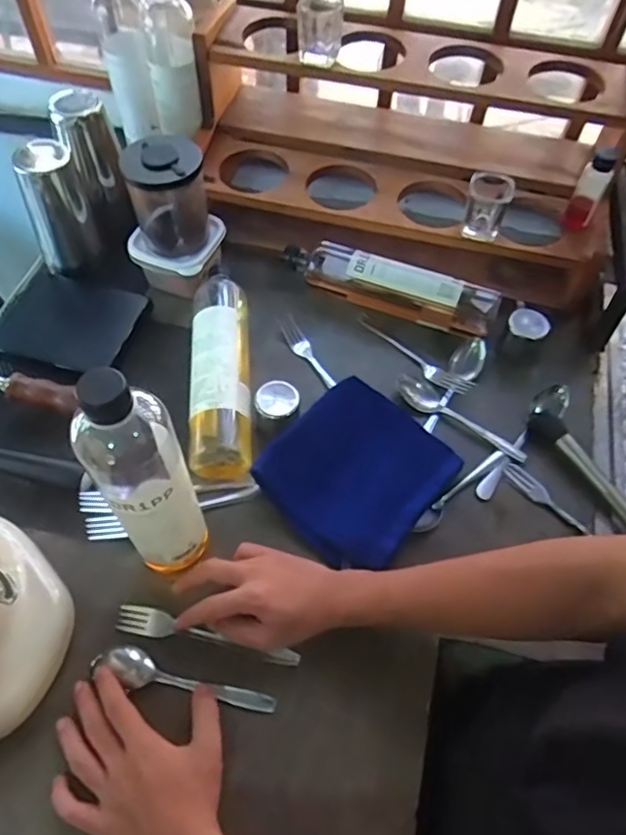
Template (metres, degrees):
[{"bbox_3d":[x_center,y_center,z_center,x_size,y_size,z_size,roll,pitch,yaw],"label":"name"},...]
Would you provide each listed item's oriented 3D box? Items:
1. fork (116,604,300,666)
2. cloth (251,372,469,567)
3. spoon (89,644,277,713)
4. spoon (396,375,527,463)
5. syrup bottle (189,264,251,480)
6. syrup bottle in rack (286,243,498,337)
[{"bbox_3d":[-0.097,0.202,0.524,0.170,0.022,0.023,16,59,3],"label":"fork"},{"bbox_3d":[0.050,0.052,0.604,0.159,0.038,0.177,37,63,17],"label":"cloth"},{"bbox_3d":[-0.116,0.235,0.512,0.169,0.018,0.029,14,59,8],"label":"spoon"},{"bbox_3d":[0.169,-0.003,0.657,0.162,0.019,0.037,28,61,12],"label":"spoon"},{"bbox_3d":[-0.106,-0.061,0.655,0.062,0.057,0.266,-3,59,-6],"label":"syrup bottle"},{"bbox_3d":[0.093,-0.165,0.730,0.270,0.060,0.051,21,59,11],"label":"syrup bottle in rack"}]

